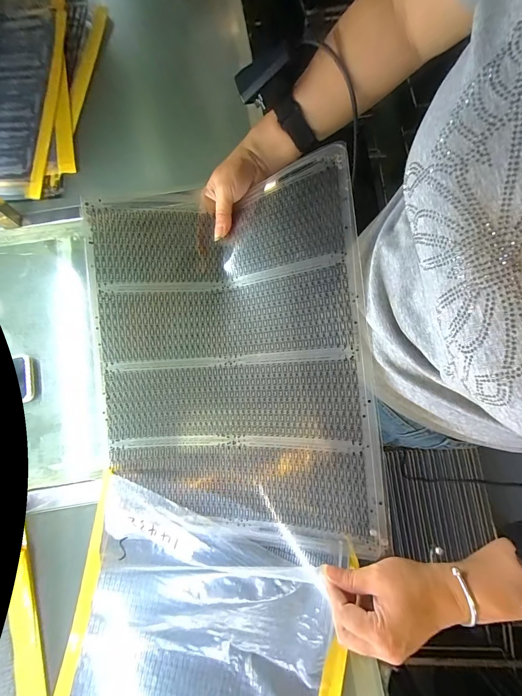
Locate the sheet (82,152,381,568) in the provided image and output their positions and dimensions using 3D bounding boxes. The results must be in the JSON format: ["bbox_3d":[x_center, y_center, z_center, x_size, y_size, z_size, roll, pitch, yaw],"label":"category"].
[{"bbox_3d":[-0.039,0.012,0.375,0.329,0.065,0.422,-2,91,15],"label":"sheet"}]

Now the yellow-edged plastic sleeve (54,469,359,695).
[{"bbox_3d":[-0.081,0.417,0.390,0.370,0.062,0.445,9,94,6],"label":"yellow-edged plastic sleeve"}]

